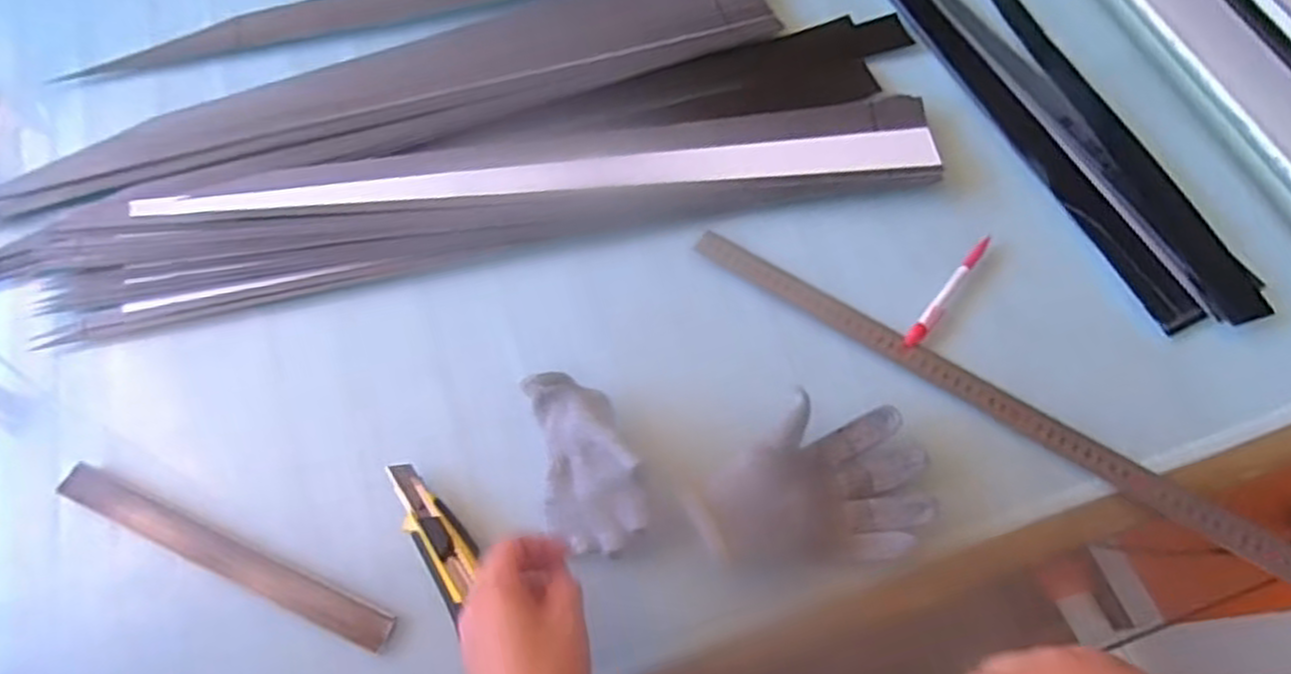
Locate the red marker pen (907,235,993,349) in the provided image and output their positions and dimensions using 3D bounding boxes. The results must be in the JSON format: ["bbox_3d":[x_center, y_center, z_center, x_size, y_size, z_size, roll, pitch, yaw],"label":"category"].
[{"bbox_3d":[0.260,-0.040,0.641,0.013,0.010,0.128,35,70,19],"label":"red marker pen"}]

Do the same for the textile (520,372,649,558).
[{"bbox_3d":[-0.044,0.095,0.565,0.076,0.046,0.140,-13,63,-4],"label":"textile"}]

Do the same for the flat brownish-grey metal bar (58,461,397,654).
[{"bbox_3d":[-0.318,0.162,0.562,0.293,0.004,0.026,21,63,12],"label":"flat brownish-grey metal bar"}]

